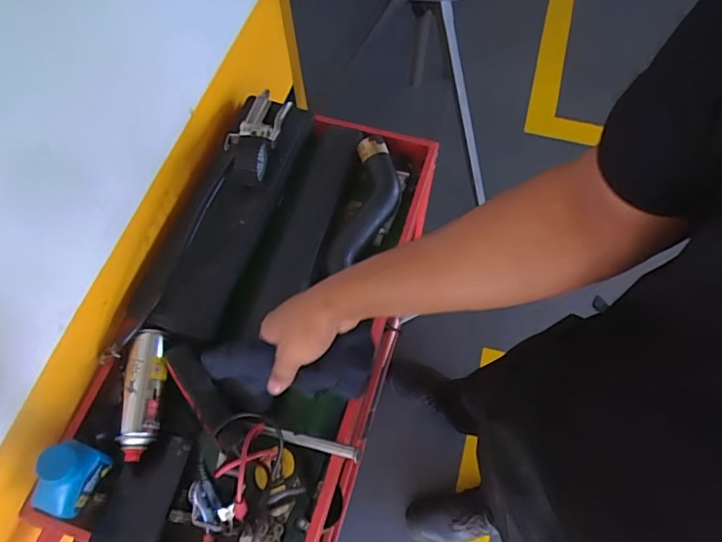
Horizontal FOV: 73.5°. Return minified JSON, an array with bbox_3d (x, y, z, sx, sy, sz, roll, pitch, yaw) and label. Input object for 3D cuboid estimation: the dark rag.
[{"bbox_3d":[-0.079,0.105,0.527,0.200,0.059,0.062,-8,62,21],"label":"dark rag"}]

